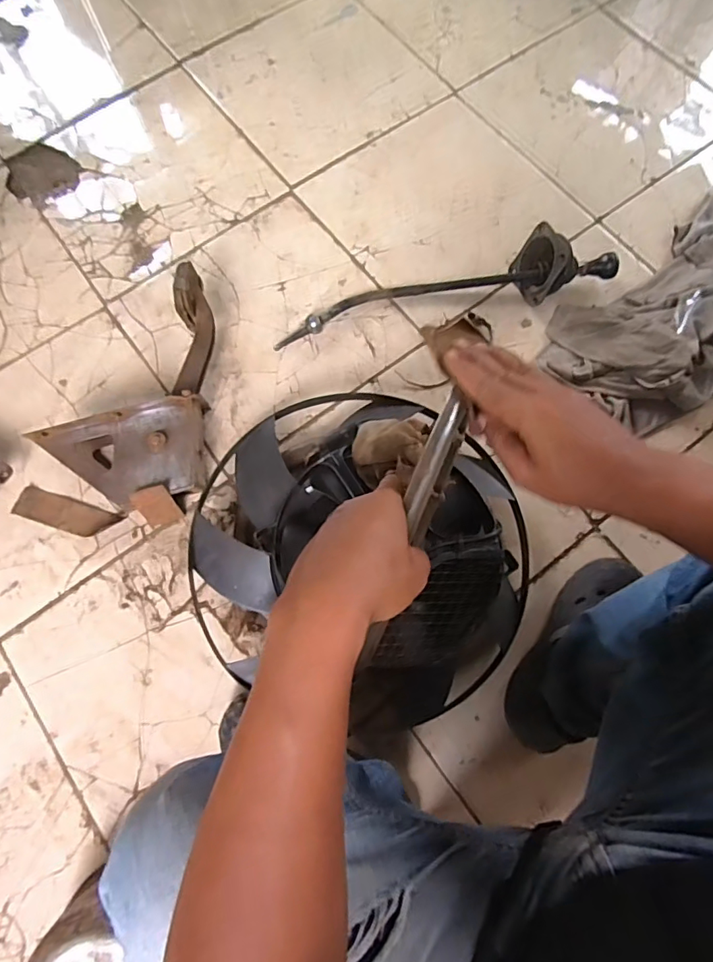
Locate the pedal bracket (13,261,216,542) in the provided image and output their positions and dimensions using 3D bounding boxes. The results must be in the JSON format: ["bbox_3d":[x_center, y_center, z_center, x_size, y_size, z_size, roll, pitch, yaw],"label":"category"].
[{"bbox_3d":[-0.373,-0.128,0.815,0.279,0.109,0.417,5,78,0],"label":"pedal bracket"}]

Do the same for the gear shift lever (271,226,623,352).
[{"bbox_3d":[0.153,-0.324,0.864,0.584,0.103,0.111,-16,79,-4],"label":"gear shift lever"}]

